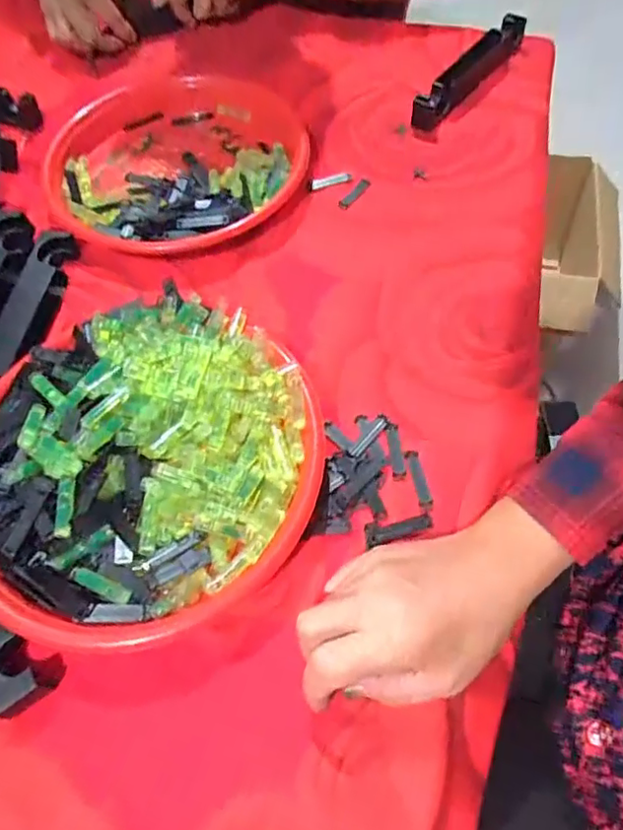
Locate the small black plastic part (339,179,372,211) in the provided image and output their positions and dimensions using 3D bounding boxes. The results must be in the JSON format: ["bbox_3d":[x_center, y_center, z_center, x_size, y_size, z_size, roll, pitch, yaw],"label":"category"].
[{"bbox_3d":[0.042,-0.215,0.551,0.012,0.004,0.042,33,67,19],"label":"small black plastic part"}]

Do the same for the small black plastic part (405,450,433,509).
[{"bbox_3d":[0.076,0.045,0.401,0.009,0.004,0.044,-10,60,-3],"label":"small black plastic part"}]

